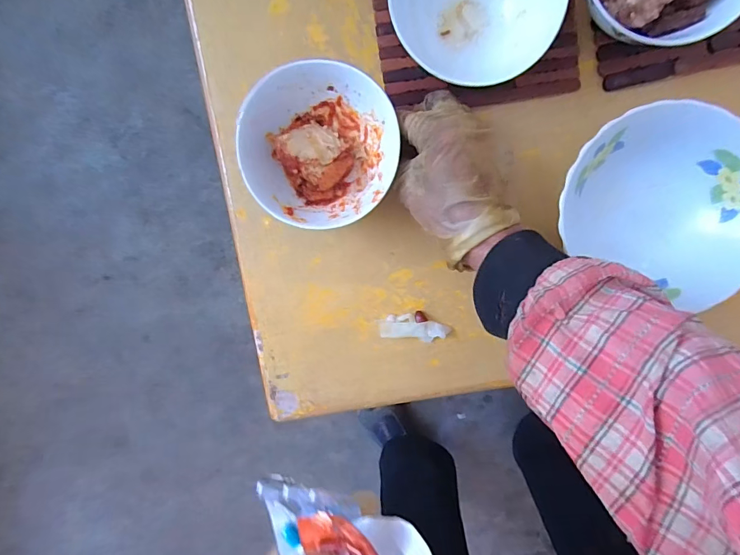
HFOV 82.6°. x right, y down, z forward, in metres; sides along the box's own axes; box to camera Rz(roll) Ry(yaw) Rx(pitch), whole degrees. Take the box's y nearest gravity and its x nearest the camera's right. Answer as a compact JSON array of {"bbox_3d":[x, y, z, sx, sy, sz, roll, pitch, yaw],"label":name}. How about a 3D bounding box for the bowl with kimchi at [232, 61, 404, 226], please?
[{"bbox_3d":[-0.036,-0.094,0.315,0.106,0.054,0.108,-6,98,1],"label":"bowl with kimchi"}]

